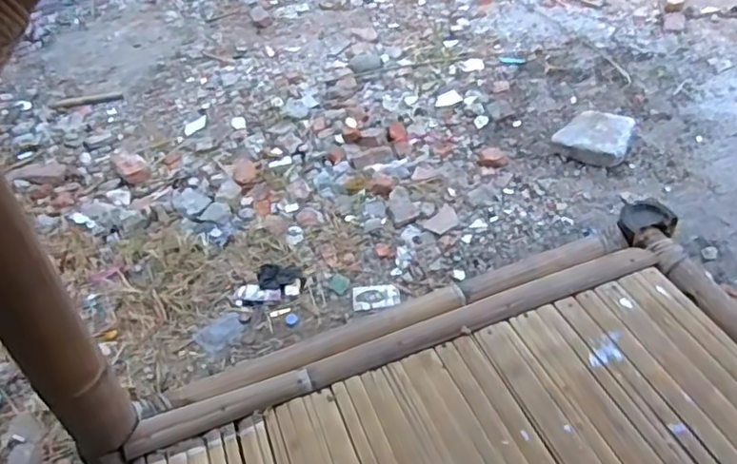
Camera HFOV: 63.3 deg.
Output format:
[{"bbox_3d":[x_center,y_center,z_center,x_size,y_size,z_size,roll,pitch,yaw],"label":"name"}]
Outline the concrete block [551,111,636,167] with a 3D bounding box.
[{"bbox_3d":[0.691,-0.296,1.834,0.208,0.065,0.219,21,52,23],"label":"concrete block"}]

